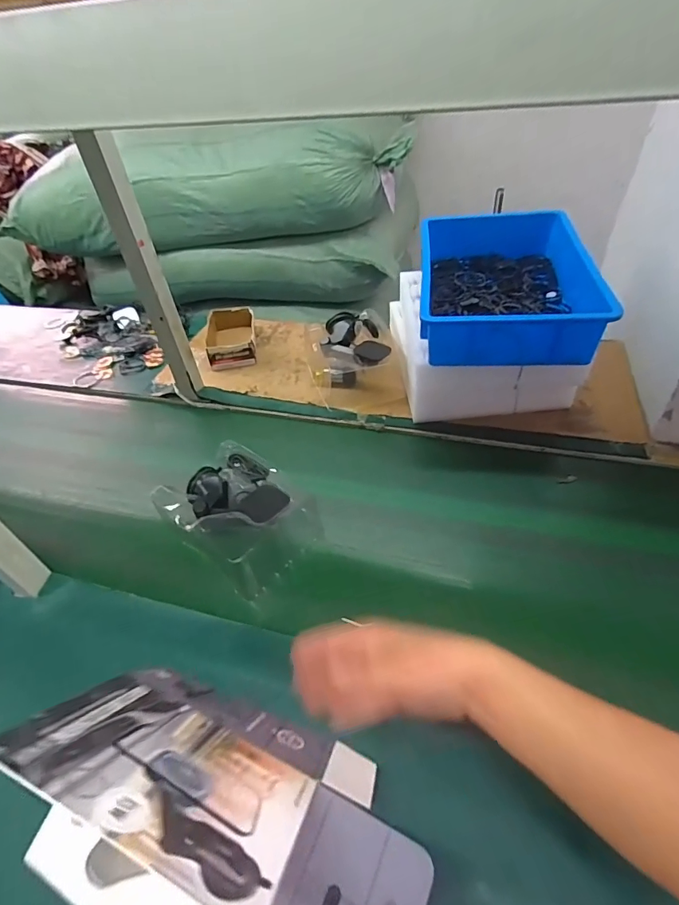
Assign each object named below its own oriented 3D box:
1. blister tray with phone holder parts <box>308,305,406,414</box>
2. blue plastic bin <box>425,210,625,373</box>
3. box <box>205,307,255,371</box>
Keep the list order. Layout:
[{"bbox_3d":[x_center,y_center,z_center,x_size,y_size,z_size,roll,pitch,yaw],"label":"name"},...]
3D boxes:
[{"bbox_3d":[0.026,-0.185,0.884,0.156,0.112,0.158,-13,44,-7],"label":"blister tray with phone holder parts"},{"bbox_3d":[0.281,-0.303,0.796,0.265,0.090,0.400,2,45,9],"label":"blue plastic bin"},{"bbox_3d":[-0.245,-0.259,1.025,0.113,0.055,0.168,-10,44,-4],"label":"box"}]

